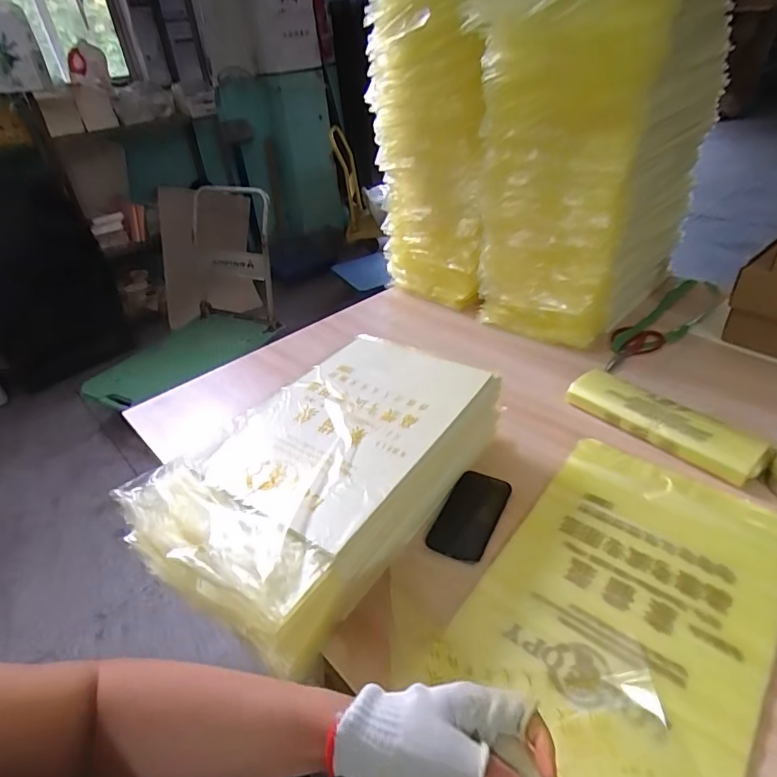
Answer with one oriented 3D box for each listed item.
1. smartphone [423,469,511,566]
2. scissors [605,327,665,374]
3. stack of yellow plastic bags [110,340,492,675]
[{"bbox_3d":[0.117,0.180,0.711,0.079,0.009,0.156,16,41,24],"label":"smartphone"},{"bbox_3d":[0.503,-0.083,1.041,0.201,0.013,0.095,-33,43,-32],"label":"scissors"},{"bbox_3d":[-0.077,0.098,0.699,0.279,0.109,0.487,22,44,33],"label":"stack of yellow plastic bags"}]

